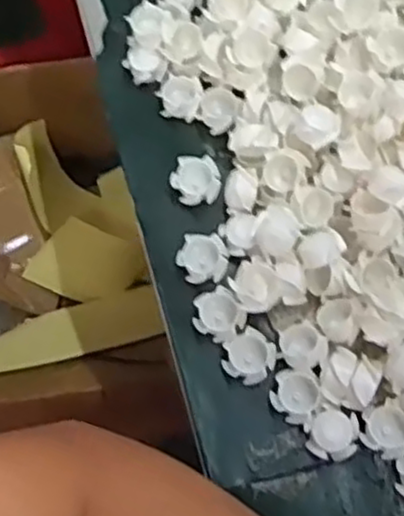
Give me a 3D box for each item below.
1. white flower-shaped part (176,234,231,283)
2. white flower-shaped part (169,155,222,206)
[{"bbox_3d":[0.000,0.001,0.473,0.033,0.015,0.030,4,70,2],"label":"white flower-shaped part"},{"bbox_3d":[-0.004,-0.052,0.490,0.033,0.015,0.030,1,70,0],"label":"white flower-shaped part"}]

